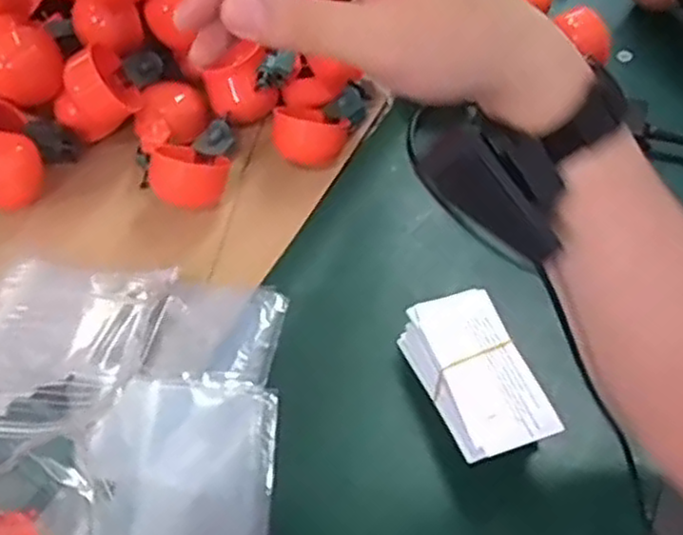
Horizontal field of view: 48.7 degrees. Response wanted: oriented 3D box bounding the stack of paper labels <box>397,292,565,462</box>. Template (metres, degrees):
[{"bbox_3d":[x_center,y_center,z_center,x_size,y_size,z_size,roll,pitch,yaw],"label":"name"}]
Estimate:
[{"bbox_3d":[0.088,0.071,0.487,0.057,0.043,0.114,-18,52,-12],"label":"stack of paper labels"}]

